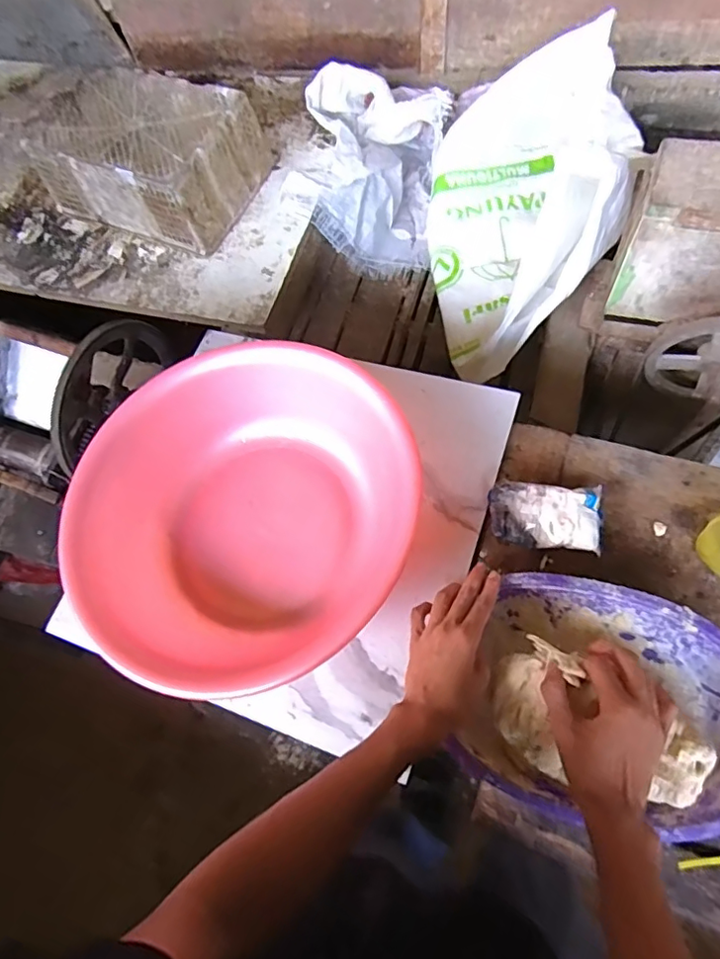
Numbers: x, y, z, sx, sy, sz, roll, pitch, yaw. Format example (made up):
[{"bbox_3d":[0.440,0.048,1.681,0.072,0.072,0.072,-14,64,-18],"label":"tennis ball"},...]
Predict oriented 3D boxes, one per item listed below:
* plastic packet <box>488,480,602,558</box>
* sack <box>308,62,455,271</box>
[{"bbox_3d":[0.219,0.041,0.667,0.124,0.037,0.077,10,67,7],"label":"plastic packet"},{"bbox_3d":[0.040,-0.729,1.335,0.320,0.251,0.376,3,66,4],"label":"sack"}]

